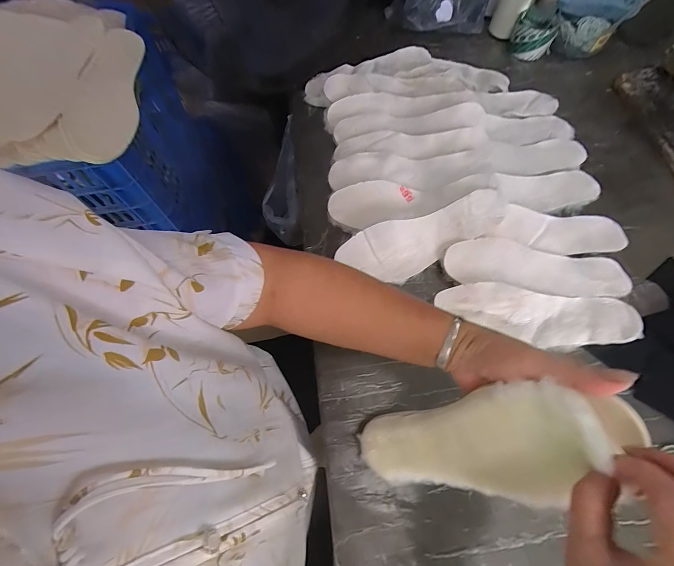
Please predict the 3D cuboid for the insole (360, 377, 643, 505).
[{"bbox_3d":[0.115,0.151,0.291,0.035,0.257,0.085,2,61,-33],"label":"insole"}]

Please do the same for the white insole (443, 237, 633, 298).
[{"bbox_3d":[0.300,-0.022,0.479,0.266,0.014,0.075,6,66,4],"label":"white insole"}]

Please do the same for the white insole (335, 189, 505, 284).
[{"bbox_3d":[0.132,-0.069,0.494,0.249,0.008,0.088,-23,90,1],"label":"white insole"}]

